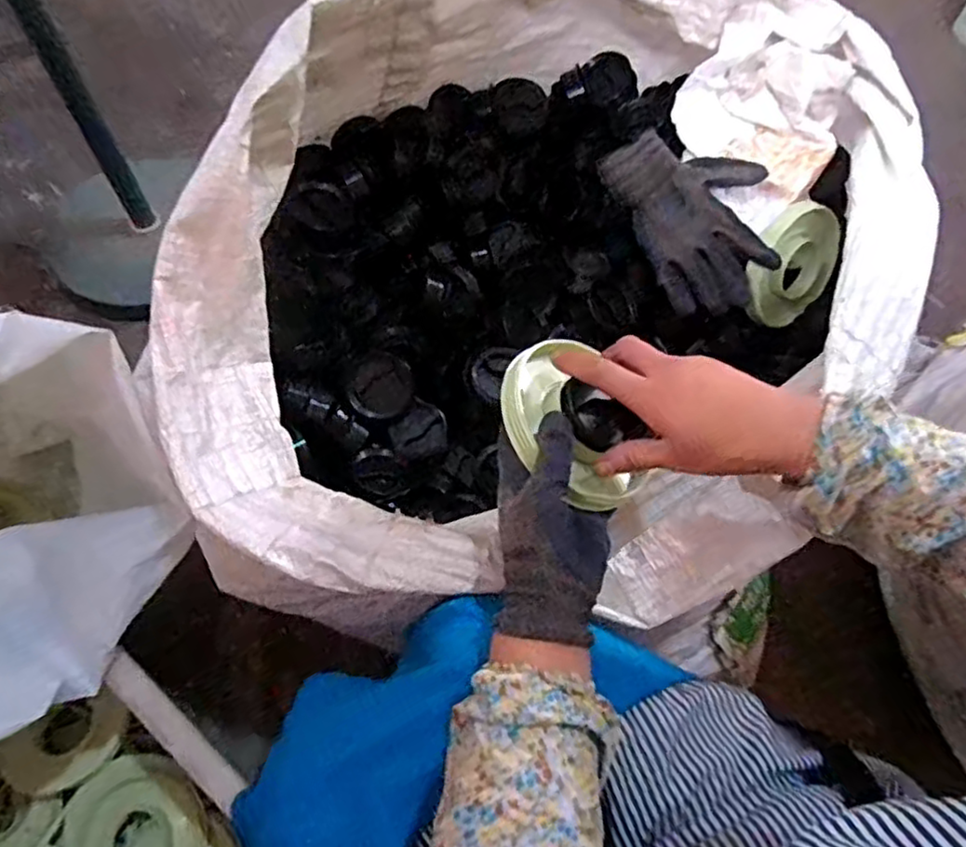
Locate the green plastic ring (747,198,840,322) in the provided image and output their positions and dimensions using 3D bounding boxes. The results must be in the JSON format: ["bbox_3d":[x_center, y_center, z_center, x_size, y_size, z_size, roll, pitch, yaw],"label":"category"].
[{"bbox_3d":[0.320,-0.165,0.716,0.107,0.114,0.030,-18,20,-17],"label":"green plastic ring"}]

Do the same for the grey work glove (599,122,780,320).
[{"bbox_3d":[0.219,-0.218,0.701,0.128,0.030,0.196,-27,85,24],"label":"grey work glove"}]

